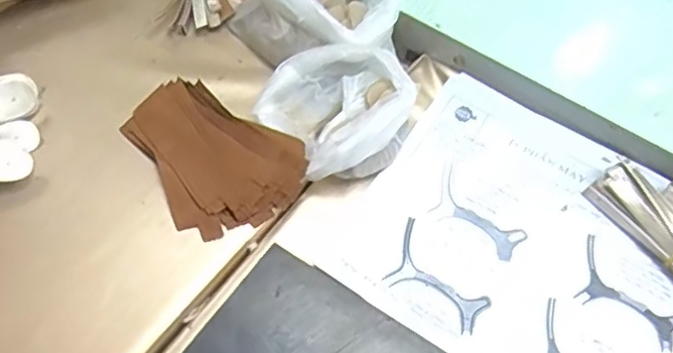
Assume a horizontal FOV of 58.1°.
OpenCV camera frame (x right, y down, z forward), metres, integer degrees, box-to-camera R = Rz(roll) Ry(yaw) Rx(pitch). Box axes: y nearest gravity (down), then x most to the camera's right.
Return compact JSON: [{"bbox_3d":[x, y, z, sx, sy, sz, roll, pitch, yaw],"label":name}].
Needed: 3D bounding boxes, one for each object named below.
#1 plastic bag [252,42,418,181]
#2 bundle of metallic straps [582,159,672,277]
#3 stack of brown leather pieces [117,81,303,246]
[{"bbox_3d":[-0.001,-0.052,0.471,0.101,0.054,0.107,-31,64,-19],"label":"plastic bag"},{"bbox_3d":[0.240,0.044,0.436,0.030,0.030,0.124,-28,63,-18],"label":"bundle of metallic straps"},{"bbox_3d":[-0.097,-0.021,0.452,0.093,0.033,0.134,-37,66,-21],"label":"stack of brown leather pieces"}]

